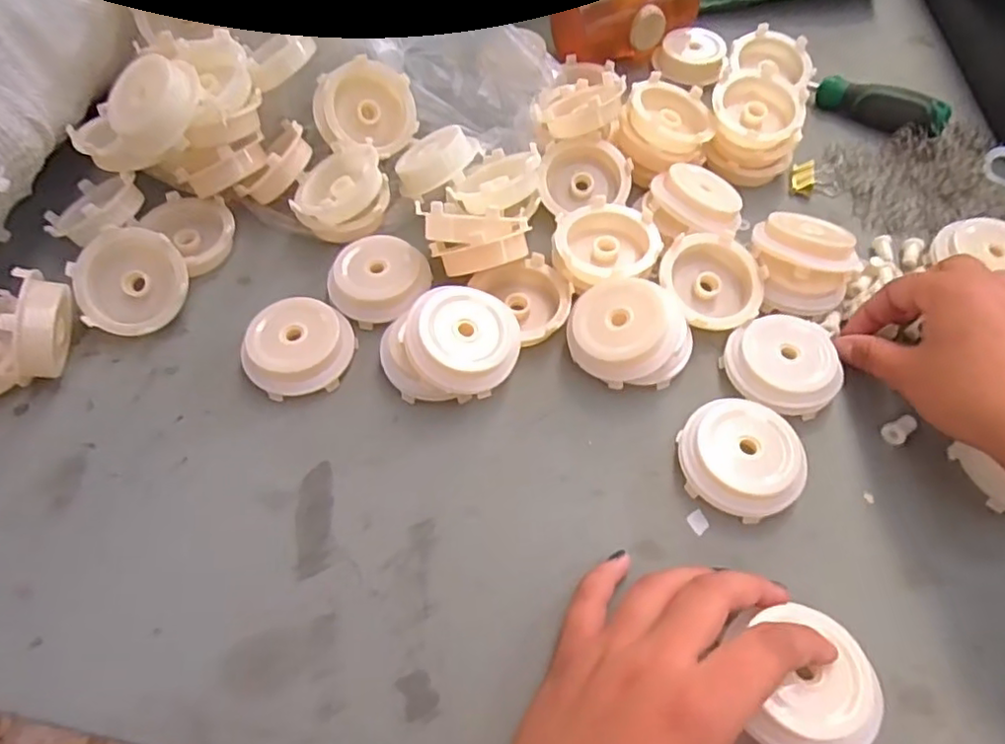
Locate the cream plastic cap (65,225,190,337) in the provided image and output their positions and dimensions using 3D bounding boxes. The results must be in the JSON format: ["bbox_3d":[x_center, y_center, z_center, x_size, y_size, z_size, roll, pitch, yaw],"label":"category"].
[{"bbox_3d":[-0.203,-0.049,0.346,0.057,0.017,0.056,14,83,-13],"label":"cream plastic cap"}]

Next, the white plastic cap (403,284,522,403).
[{"bbox_3d":[-0.020,-0.016,0.325,0.059,0.020,0.055,5,70,-15],"label":"white plastic cap"}]

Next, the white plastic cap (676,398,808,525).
[{"bbox_3d":[0.114,0.041,0.305,0.056,0.023,0.051,0,58,-1],"label":"white plastic cap"}]

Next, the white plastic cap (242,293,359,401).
[{"bbox_3d":[-0.109,-0.013,0.337,0.050,0.024,0.050,0,58,-1],"label":"white plastic cap"}]

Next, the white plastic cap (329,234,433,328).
[{"bbox_3d":[-0.072,-0.054,0.362,0.049,0.022,0.052,0,58,-1],"label":"white plastic cap"}]

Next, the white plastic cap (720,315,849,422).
[{"bbox_3d":[0.150,-0.004,0.333,0.056,0.015,0.056,0,73,-1],"label":"white plastic cap"}]

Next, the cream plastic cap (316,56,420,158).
[{"bbox_3d":[-0.087,-0.169,0.405,0.063,0.055,0.012,3,10,-29],"label":"cream plastic cap"}]

